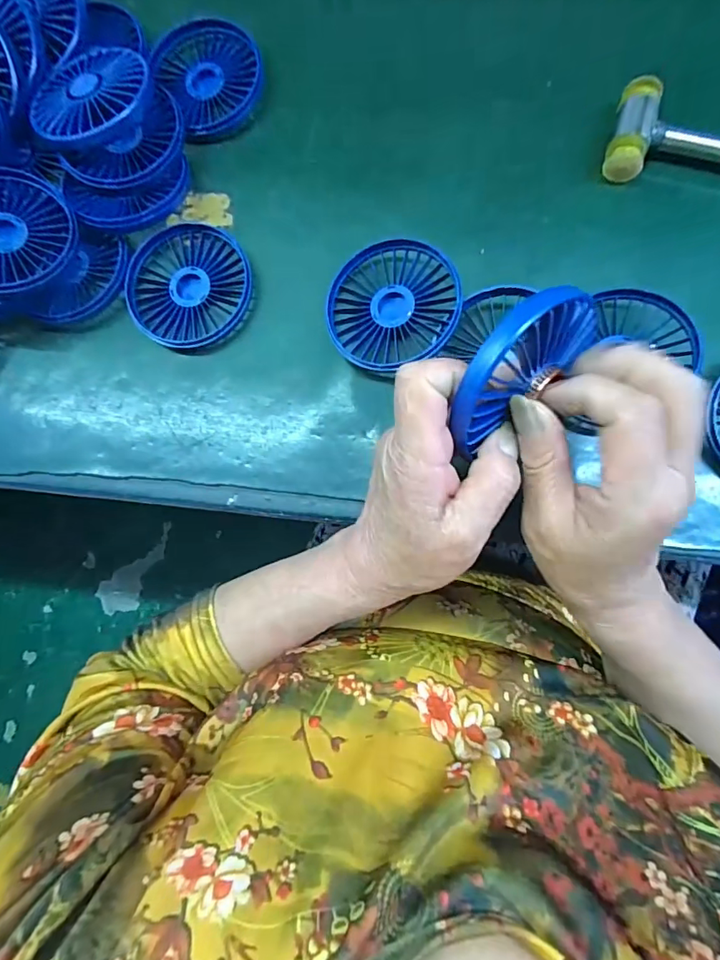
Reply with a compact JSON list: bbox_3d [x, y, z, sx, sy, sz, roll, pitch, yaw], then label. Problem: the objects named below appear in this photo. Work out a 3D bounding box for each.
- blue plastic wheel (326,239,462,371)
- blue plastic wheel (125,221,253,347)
[{"bbox_3d":[0.021,-0.116,0.318,0.082,0.023,0.083,-1,84,6],"label":"blue plastic wheel"},{"bbox_3d":[-0.121,-0.138,0.339,0.084,0.010,0.089,-1,84,6],"label":"blue plastic wheel"}]

